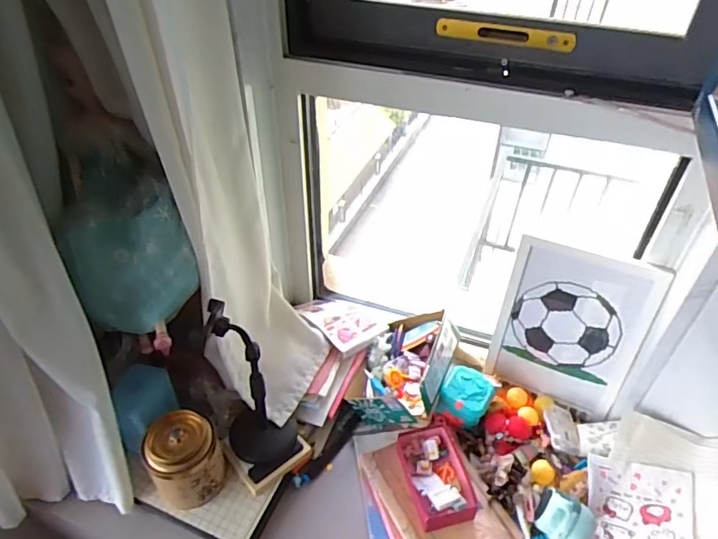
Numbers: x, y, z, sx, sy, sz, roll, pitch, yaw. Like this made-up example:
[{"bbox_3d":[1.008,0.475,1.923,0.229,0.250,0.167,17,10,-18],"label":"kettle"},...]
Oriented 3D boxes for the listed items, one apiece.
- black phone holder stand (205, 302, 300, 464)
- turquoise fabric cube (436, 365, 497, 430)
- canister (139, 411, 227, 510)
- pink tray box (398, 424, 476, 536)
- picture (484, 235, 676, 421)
[{"bbox_3d":[-0.159,0.178,0.767,0.103,0.259,0.111,-14,44,-17],"label":"black phone holder stand"},{"bbox_3d":[0.190,0.229,0.908,0.079,0.058,0.097,22,45,22],"label":"turquoise fabric cube"},{"bbox_3d":[-0.263,0.286,0.772,0.098,0.139,0.092,1,42,-1],"label":"canister"},{"bbox_3d":[0.123,0.325,0.823,0.100,0.042,0.171,-6,42,-9],"label":"pink tray box"},{"bbox_3d":[0.363,0.102,0.888,0.225,0.305,0.019,18,34,20],"label":"picture"}]

